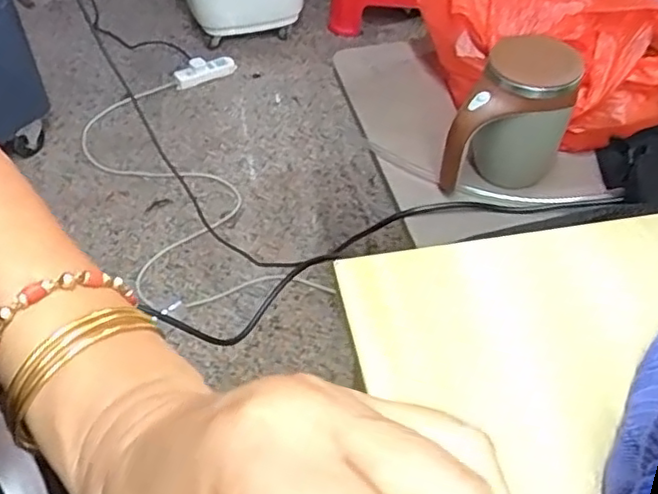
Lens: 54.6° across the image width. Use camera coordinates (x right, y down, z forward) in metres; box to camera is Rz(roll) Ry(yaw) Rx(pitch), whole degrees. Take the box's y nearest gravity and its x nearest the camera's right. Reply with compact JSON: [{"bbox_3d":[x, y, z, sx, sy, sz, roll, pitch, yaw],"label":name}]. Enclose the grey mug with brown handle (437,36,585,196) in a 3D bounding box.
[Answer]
[{"bbox_3d":[0.181,-0.117,0.649,0.103,0.156,0.095,20,51,17],"label":"grey mug with brown handle"}]

